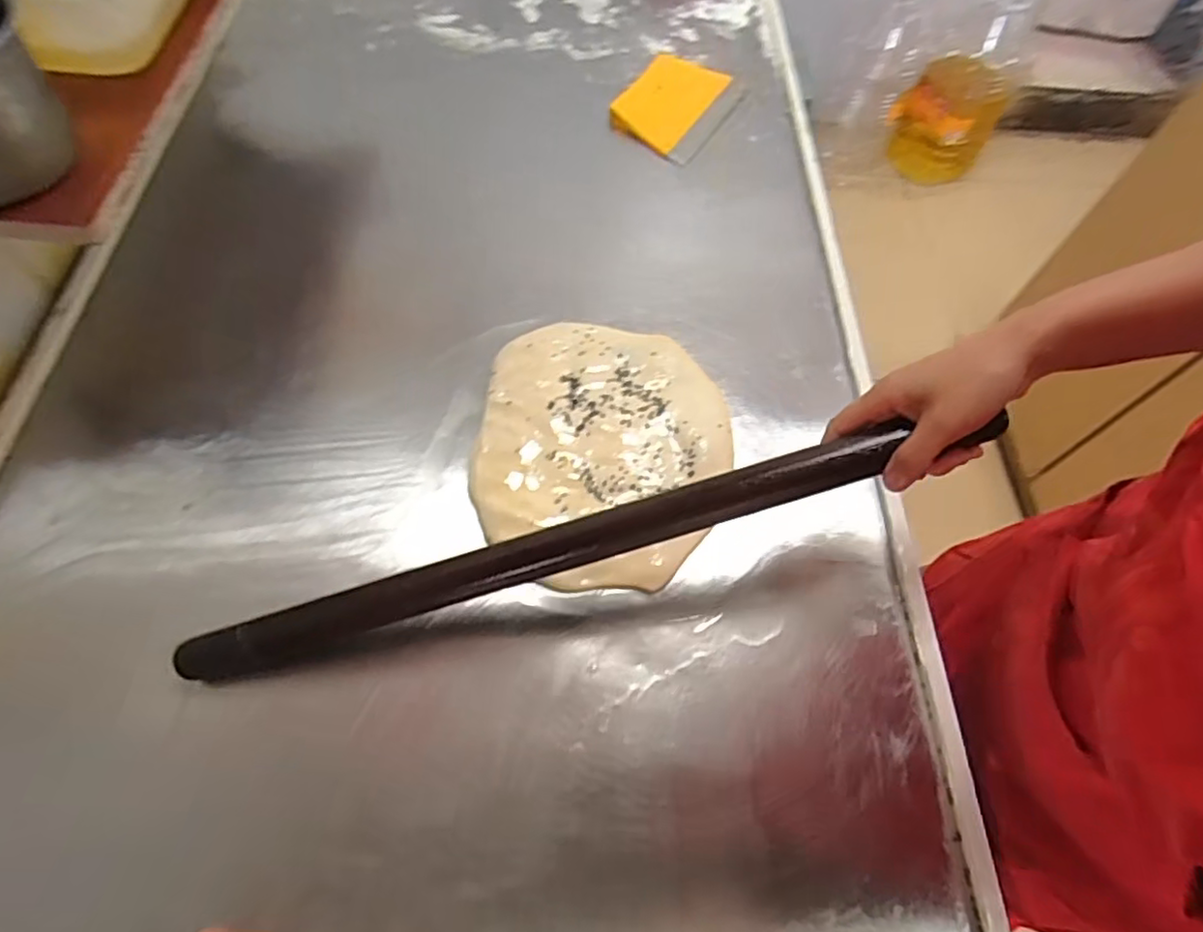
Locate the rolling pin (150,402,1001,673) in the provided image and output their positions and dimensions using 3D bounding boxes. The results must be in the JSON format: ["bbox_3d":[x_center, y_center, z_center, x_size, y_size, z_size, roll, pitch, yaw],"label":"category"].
[{"bbox_3d":[-0.022,0.055,0.453,0.559,0.028,0.029,-17,65,4],"label":"rolling pin"}]

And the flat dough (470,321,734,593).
[{"bbox_3d":[0.003,-0.022,0.586,0.221,0.018,0.263,2,61,-2],"label":"flat dough"}]

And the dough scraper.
[{"bbox_3d":[0.102,-0.474,0.847,0.124,0.028,0.175,31,64,13],"label":"dough scraper"}]

